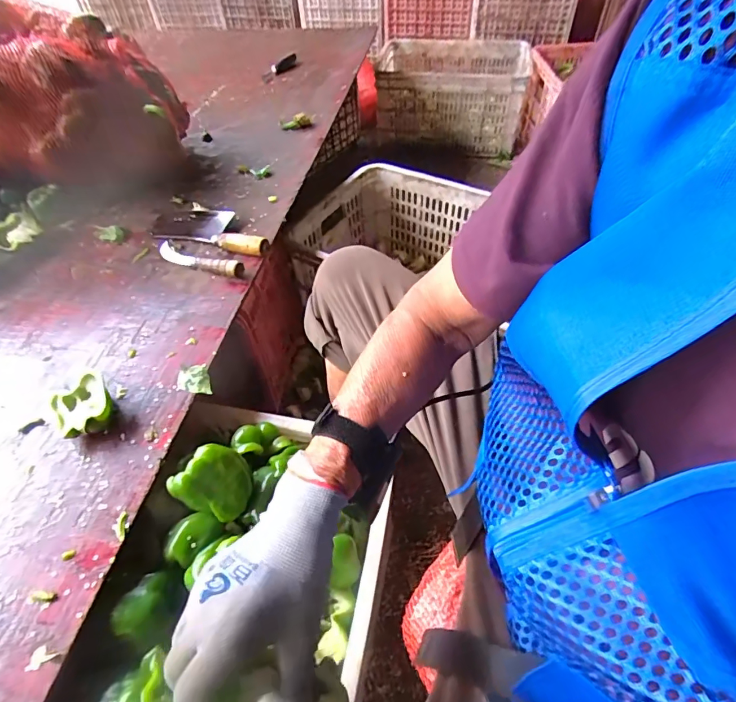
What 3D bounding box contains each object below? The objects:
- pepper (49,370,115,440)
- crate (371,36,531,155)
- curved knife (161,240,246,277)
[{"bbox_3d":[-0.343,0.070,0.541,0.062,0.039,0.074,-31,56,-21],"label":"pepper"},{"bbox_3d":[0.283,-0.890,1.560,0.514,0.237,0.368,6,49,6],"label":"crate"},{"bbox_3d":[-0.282,-0.153,0.721,0.178,0.028,0.034,23,56,19],"label":"curved knife"}]

